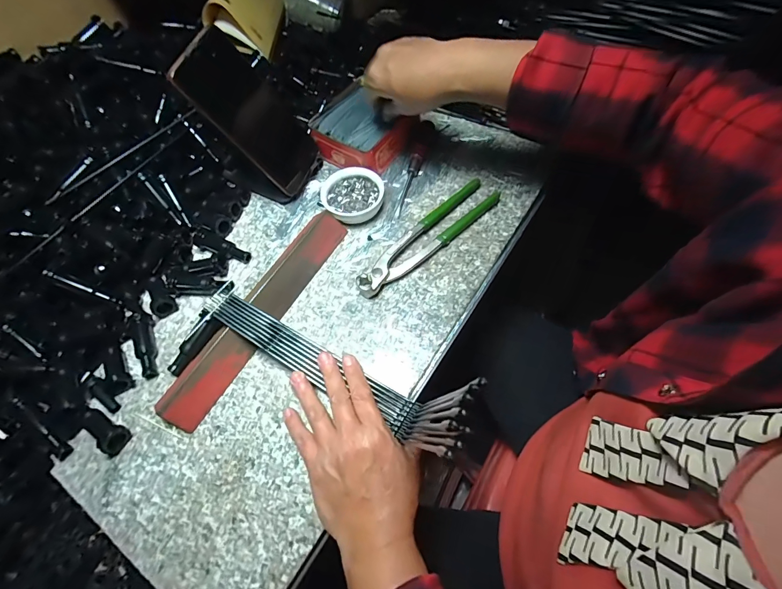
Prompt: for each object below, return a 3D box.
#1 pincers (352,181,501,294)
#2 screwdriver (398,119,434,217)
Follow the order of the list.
[{"bbox_3d":[0.041,-0.066,0.427,0.199,0.013,0.043,-40,66,-15],"label":"pincers"},{"bbox_3d":[0.032,-0.162,0.475,0.019,0.018,0.146,11,64,10],"label":"screwdriver"}]

